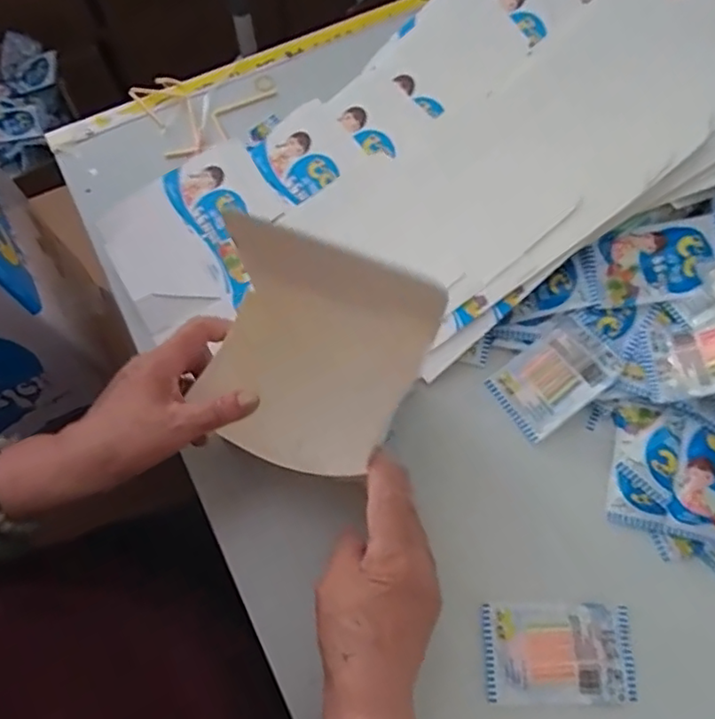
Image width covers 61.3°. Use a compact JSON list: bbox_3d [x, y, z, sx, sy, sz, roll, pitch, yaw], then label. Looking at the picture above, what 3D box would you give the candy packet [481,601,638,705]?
[{"bbox_3d":[0.141,0.205,0.423,0.102,0.008,0.063,-1,67,1],"label":"candy packet"}]

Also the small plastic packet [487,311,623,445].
[{"bbox_3d":[0.160,0.015,0.491,0.092,0.005,0.064,-39,63,9],"label":"small plastic packet"}]

